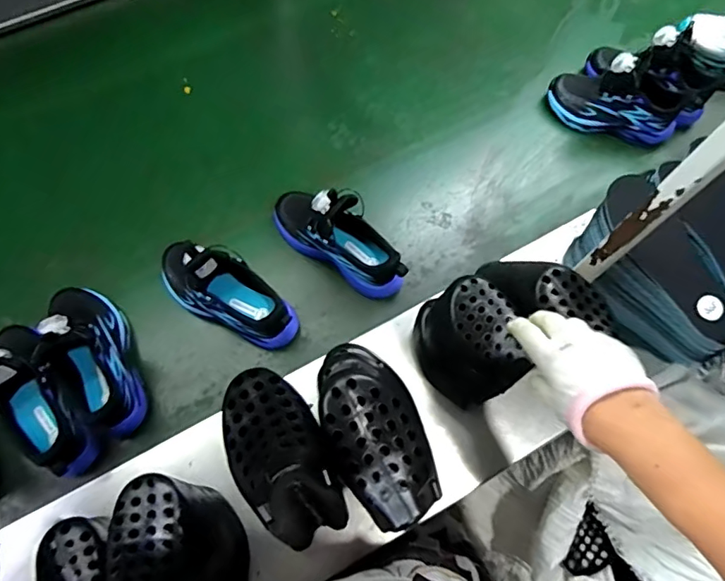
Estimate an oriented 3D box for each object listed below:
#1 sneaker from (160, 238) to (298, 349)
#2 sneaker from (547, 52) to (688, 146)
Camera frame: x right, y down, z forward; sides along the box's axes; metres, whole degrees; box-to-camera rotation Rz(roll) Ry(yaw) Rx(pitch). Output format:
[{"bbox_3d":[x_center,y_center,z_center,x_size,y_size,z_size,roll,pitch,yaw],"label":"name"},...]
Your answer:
[{"bbox_3d":[-0.181,0.001,0.662,0.200,0.132,0.074,25,70,8],"label":"sneaker"},{"bbox_3d":[0.397,-0.301,0.788,0.193,0.116,0.075,19,70,6],"label":"sneaker"}]

